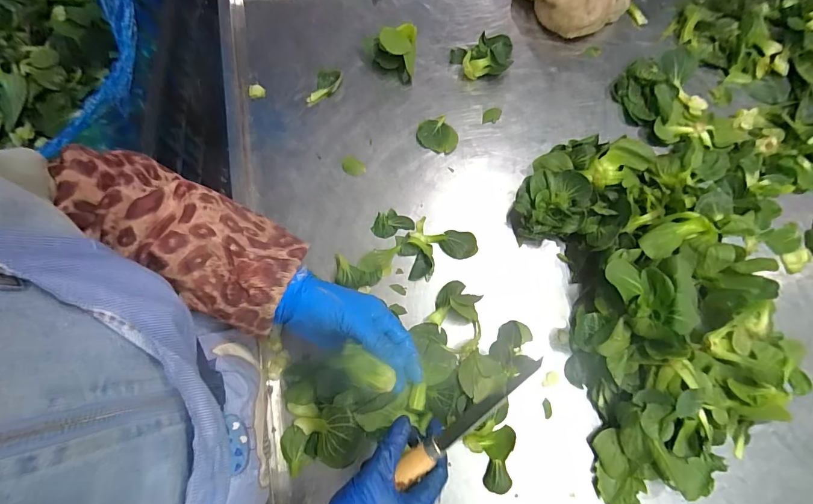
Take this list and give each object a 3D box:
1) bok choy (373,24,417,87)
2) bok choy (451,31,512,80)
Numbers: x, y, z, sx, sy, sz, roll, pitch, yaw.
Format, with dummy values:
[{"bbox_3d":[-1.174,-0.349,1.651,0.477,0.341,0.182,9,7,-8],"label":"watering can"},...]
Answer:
[{"bbox_3d":[-0.018,-0.291,0.572,0.063,0.042,0.088,2,73,2],"label":"bok choy"},{"bbox_3d":[0.113,-0.285,0.575,0.089,0.038,0.064,-11,73,-2],"label":"bok choy"}]

